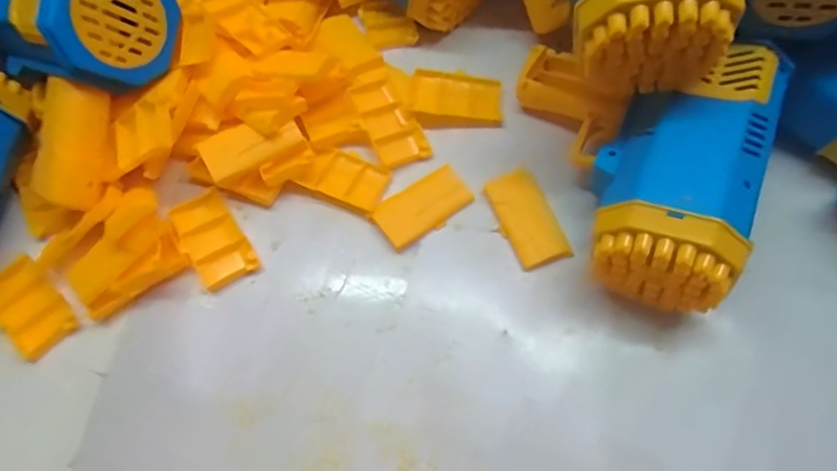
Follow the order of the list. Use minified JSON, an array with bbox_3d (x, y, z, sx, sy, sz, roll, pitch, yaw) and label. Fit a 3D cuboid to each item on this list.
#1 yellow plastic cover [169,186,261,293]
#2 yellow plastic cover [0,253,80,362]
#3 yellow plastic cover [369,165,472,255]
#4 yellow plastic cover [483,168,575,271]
[{"bbox_3d":[-0.133,0.002,0.339,0.035,0.010,0.065,-33,70,-11],"label":"yellow plastic cover"},{"bbox_3d":[-0.241,0.044,0.325,0.038,0.008,0.063,-40,72,-13],"label":"yellow plastic cover"},{"bbox_3d":[0.003,-0.019,0.344,0.064,0.004,0.035,-34,70,-11],"label":"yellow plastic cover"},{"bbox_3d":[0.069,-0.011,0.336,0.034,0.009,0.063,-20,69,-6],"label":"yellow plastic cover"}]

